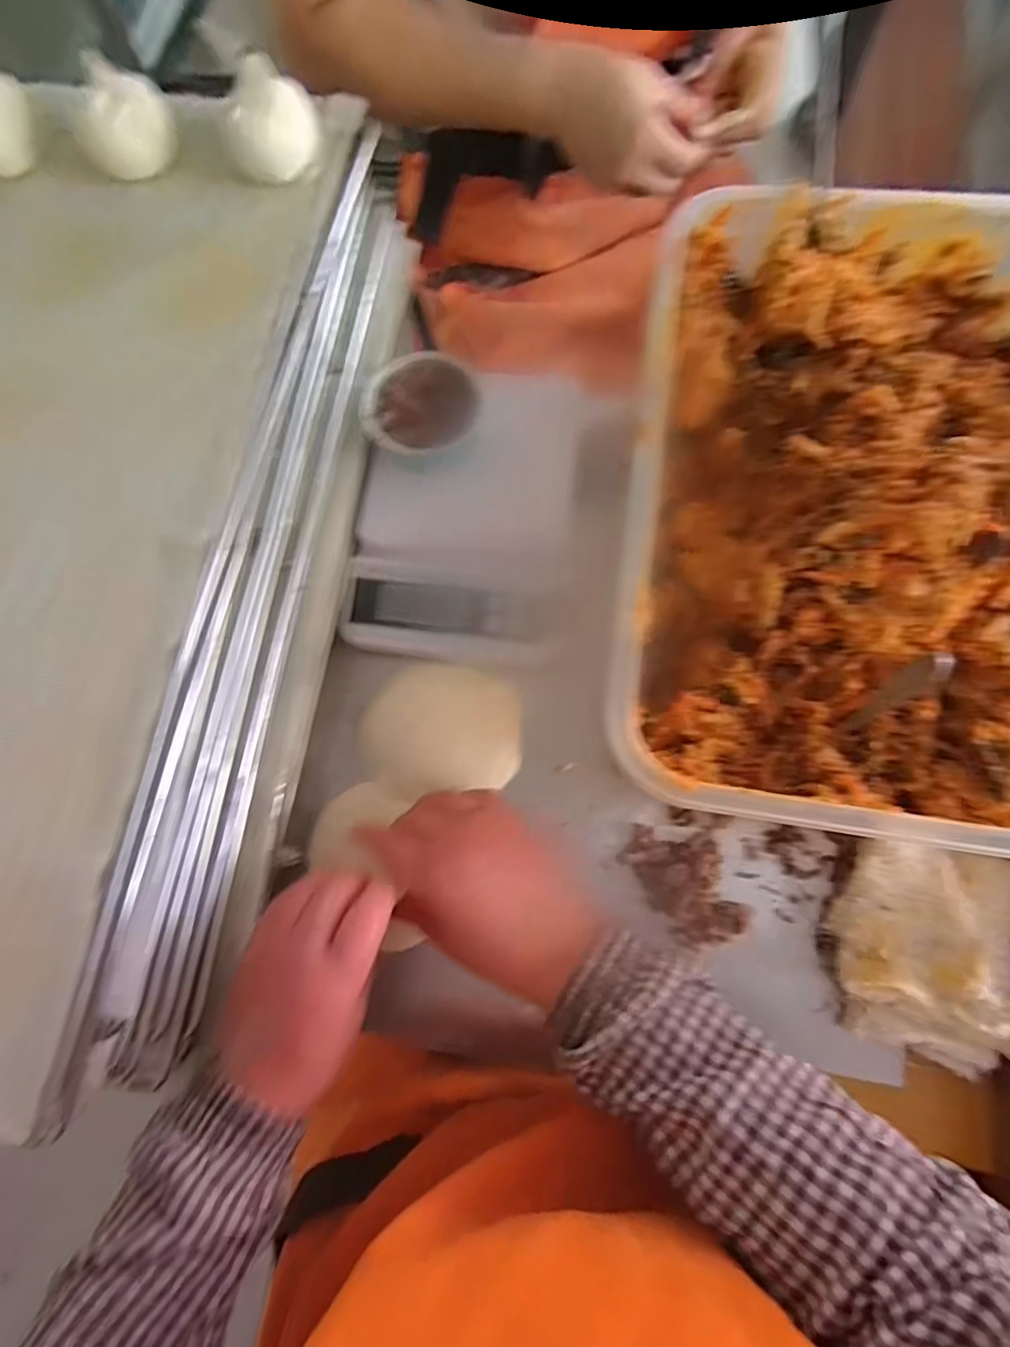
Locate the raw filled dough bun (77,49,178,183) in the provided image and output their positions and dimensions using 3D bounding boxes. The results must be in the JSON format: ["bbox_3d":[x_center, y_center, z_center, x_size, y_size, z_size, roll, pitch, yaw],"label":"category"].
[{"bbox_3d":[-0.245,-0.356,0.390,0.050,0.044,0.050,0,74,0],"label":"raw filled dough bun"}]

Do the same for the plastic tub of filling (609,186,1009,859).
[{"bbox_3d":[0.212,-0.105,0.356,0.275,0.098,0.377,7,76,5],"label":"plastic tub of filling"}]

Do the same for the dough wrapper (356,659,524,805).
[{"bbox_3d":[-0.045,0.038,0.424,0.111,0.011,0.088,-1,76,3],"label":"dough wrapper"}]

